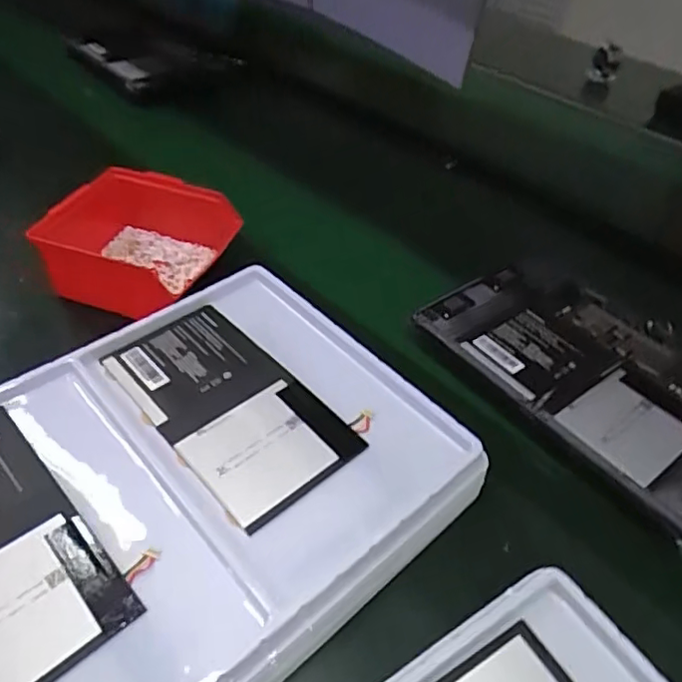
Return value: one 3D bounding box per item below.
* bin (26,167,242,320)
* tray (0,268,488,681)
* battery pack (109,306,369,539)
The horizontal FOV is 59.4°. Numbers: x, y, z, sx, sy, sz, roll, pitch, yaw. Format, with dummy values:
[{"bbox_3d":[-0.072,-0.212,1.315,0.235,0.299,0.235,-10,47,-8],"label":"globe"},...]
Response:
[{"bbox_3d":[-0.190,-0.089,0.528,0.168,0.063,0.126,16,45,12],"label":"bin"},{"bbox_3d":[-0.105,0.087,0.358,0.320,0.039,0.245,-32,54,-31],"label":"tray"},{"bbox_3d":[-0.073,0.038,0.398,0.097,0.005,0.169,-31,54,-30],"label":"battery pack"}]

